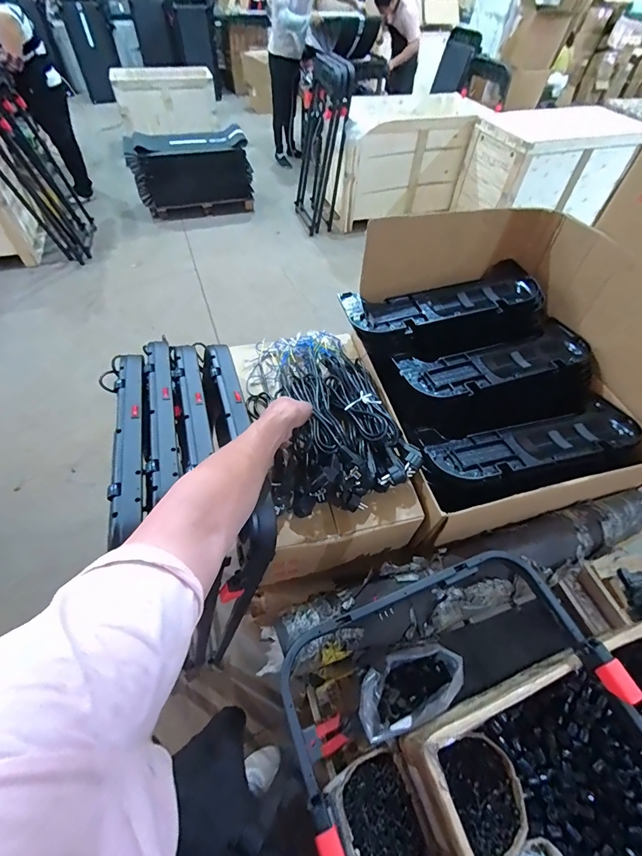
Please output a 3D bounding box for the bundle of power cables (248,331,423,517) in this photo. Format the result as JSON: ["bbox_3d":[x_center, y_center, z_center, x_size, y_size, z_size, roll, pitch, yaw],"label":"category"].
[{"bbox_3d":[-0.003,-0.054,0.807,0.269,0.094,0.464,-13,55,-12],"label":"bundle of power cables"}]

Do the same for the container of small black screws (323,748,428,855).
[{"bbox_3d":[0.095,0.645,0.615,0.153,0.063,0.166,-10,59,-34],"label":"container of small black screws"}]

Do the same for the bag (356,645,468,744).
[{"bbox_3d":[0.163,0.491,0.709,0.203,0.120,0.108,-18,56,-16],"label":"bag"}]

